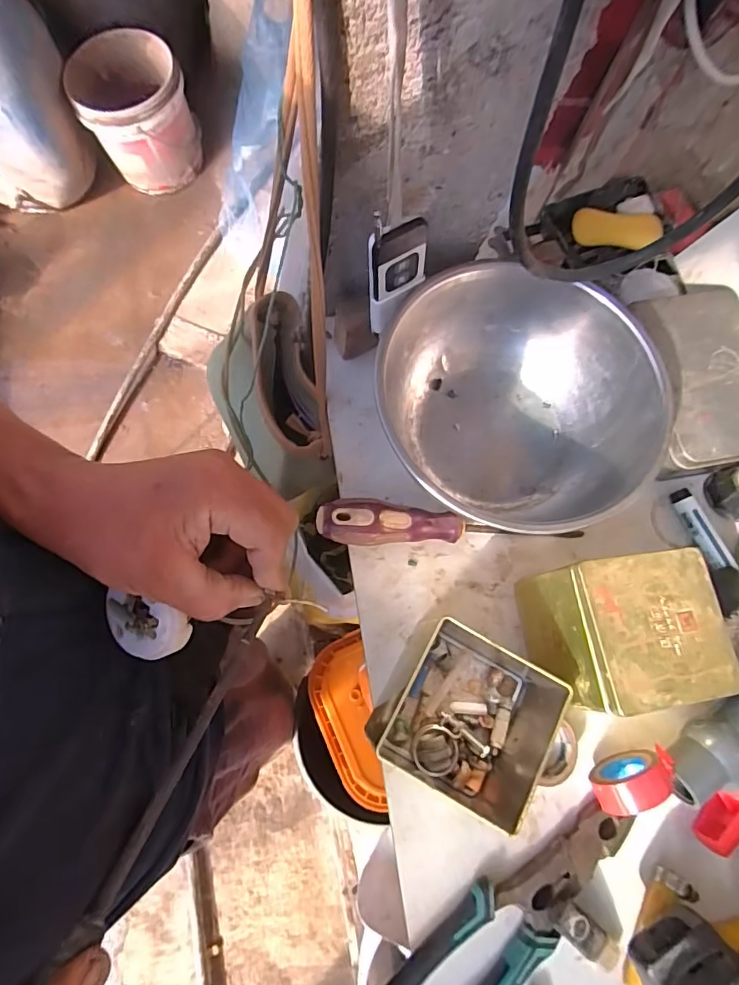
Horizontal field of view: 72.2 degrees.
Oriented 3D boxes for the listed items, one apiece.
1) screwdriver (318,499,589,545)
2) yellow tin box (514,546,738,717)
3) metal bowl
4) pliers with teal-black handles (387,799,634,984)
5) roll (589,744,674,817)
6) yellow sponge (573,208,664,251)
[{"bbox_3d":[0.059,0.021,0.370,0.192,0.037,0.031,-2,75,-2],"label":"screwdriver"},{"bbox_3d":[0.157,0.085,0.319,0.104,0.077,0.086,-7,75,-3],"label":"yellow tin box"},{"bbox_3d":[0.109,-0.064,0.378,0.170,0.085,0.185,0,75,-1],"label":"metal bowl"},{"bbox_3d":[0.077,0.265,0.302,0.201,0.024,0.049,-35,78,-10],"label":"pliers with teal-black handles"},{"bbox_3d":[0.167,0.183,0.323,0.049,0.041,0.019,-24,77,-8],"label":"roll"},{"bbox_3d":[0.236,-0.252,0.485,0.081,0.020,0.030,15,75,3],"label":"yellow sponge"}]

